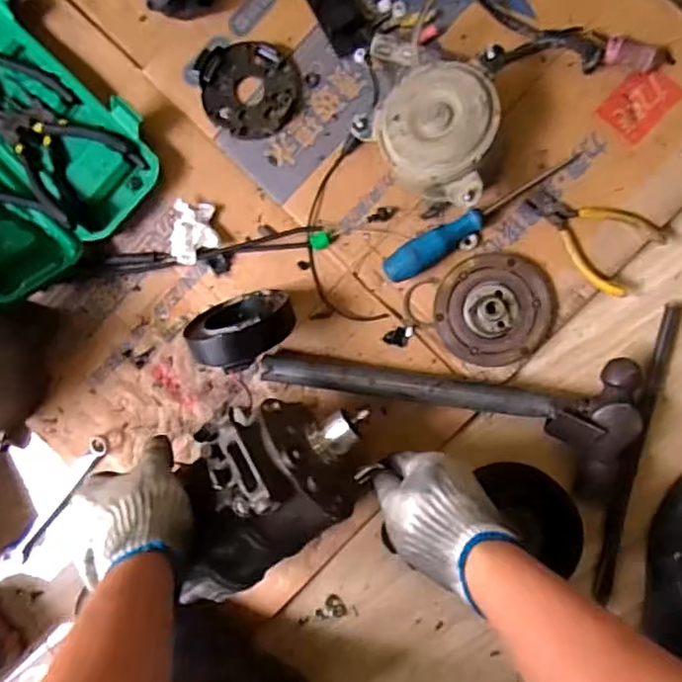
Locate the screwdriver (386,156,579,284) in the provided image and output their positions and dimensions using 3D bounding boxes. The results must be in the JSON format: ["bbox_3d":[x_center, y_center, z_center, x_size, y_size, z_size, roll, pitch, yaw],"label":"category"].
[{"bbox_3d":[0.124,-0.110,0.537,0.194,0.034,0.027,-32,86,5],"label":"screwdriver"}]

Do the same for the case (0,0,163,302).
[{"bbox_3d":[-0.338,-0.202,0.574,0.305,0.068,0.205,42,94,5],"label":"case"}]

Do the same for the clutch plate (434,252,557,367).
[{"bbox_3d":[0.137,-0.029,0.545,0.101,0.019,0.096,0,89,6],"label":"clutch plate"}]

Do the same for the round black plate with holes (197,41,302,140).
[{"bbox_3d":[-0.084,-0.237,0.578,0.091,0.011,0.090,0,89,6],"label":"round black plate with holes"}]

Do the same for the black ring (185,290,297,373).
[{"bbox_3d":[-0.089,-0.018,0.539,0.094,0.106,0.026,-14,123,0],"label":"black ring"}]

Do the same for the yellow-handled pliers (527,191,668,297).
[{"bbox_3d":[0.217,-0.096,0.535,0.109,0.014,0.070,39,93,6],"label":"yellow-handled pliers"}]

